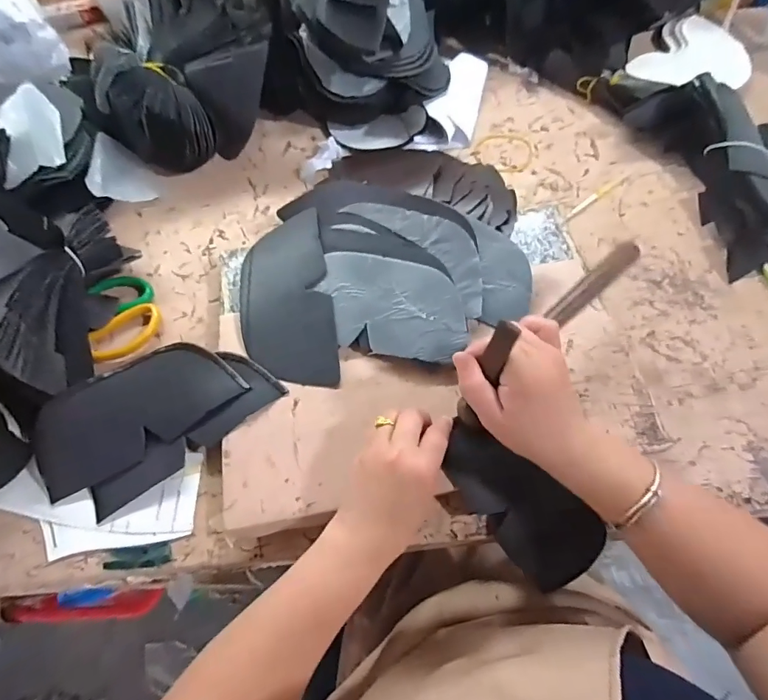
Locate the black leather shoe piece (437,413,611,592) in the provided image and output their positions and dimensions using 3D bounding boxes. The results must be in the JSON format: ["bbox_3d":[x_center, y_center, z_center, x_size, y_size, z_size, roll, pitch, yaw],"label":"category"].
[{"bbox_3d":[0.118,0.138,0.405,0.074,0.041,0.157,-41,76,-18],"label":"black leather shoe piece"}]

